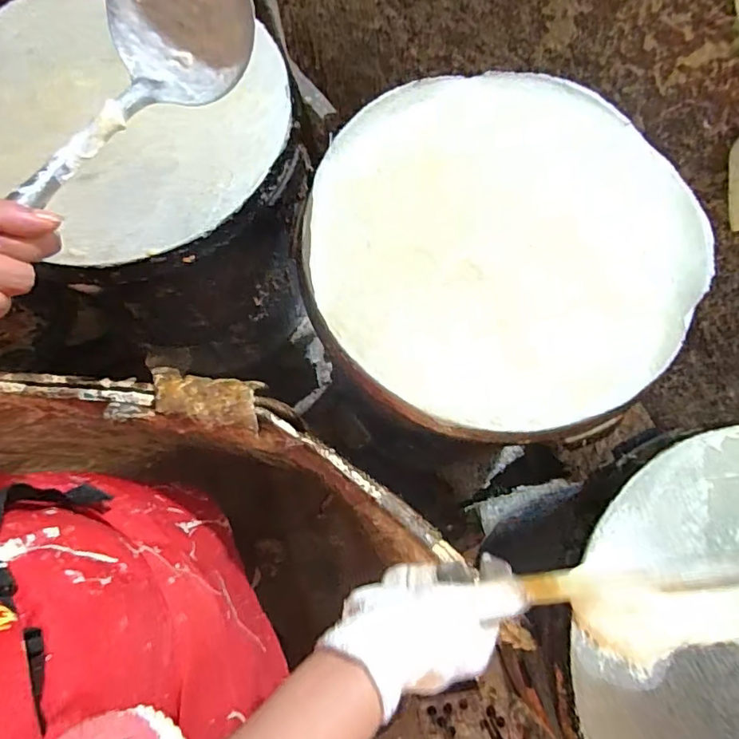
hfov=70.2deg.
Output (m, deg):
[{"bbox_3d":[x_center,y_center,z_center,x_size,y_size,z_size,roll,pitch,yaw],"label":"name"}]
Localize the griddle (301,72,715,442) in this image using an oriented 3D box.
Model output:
[{"bbox_3d":[0.128,-0.128,0.516,0.366,0.025,0.377,0,74,0],"label":"griddle"}]

